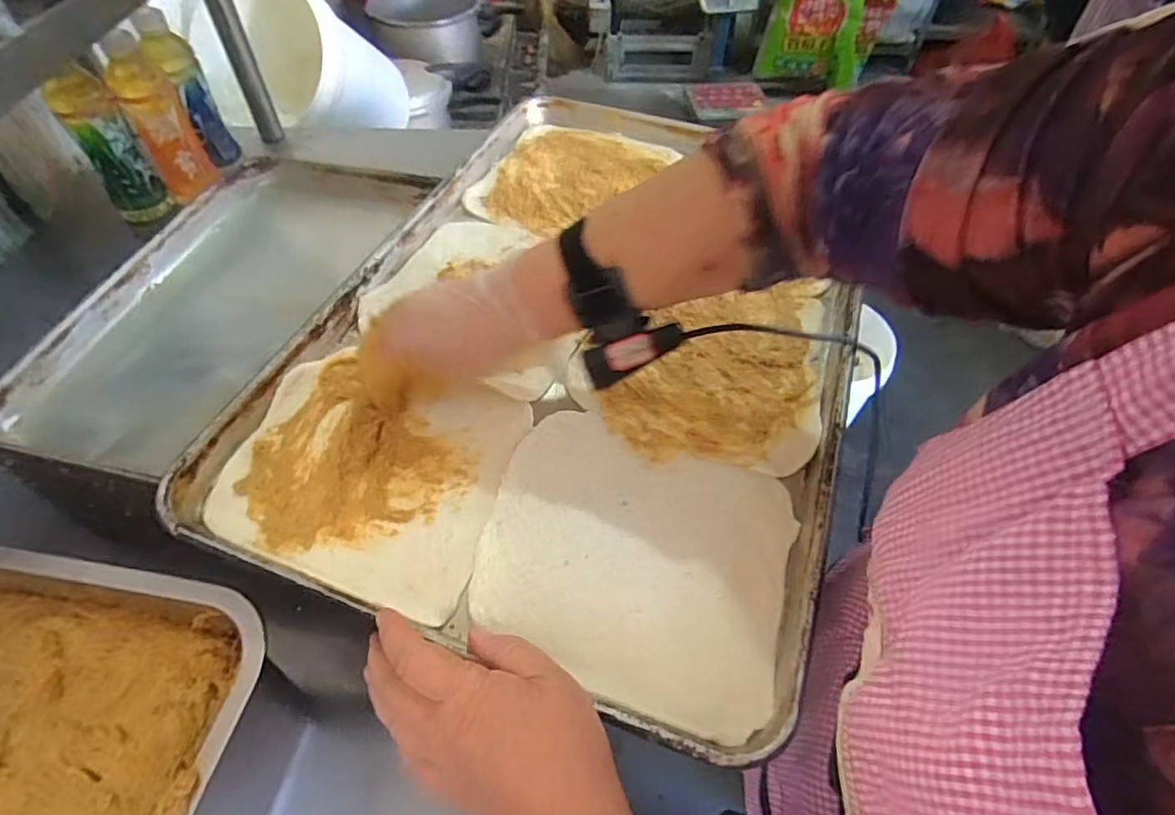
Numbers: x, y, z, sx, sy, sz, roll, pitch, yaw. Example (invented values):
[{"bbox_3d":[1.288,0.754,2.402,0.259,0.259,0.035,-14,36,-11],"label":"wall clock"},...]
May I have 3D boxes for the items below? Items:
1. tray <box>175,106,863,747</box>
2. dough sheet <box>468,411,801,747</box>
[{"bbox_3d":[0.012,-0.086,0.513,0.400,0.038,0.589,17,54,13],"label":"tray"},{"bbox_3d":[0.028,0.090,0.379,0.189,0.010,0.168,18,54,13],"label":"dough sheet"}]

